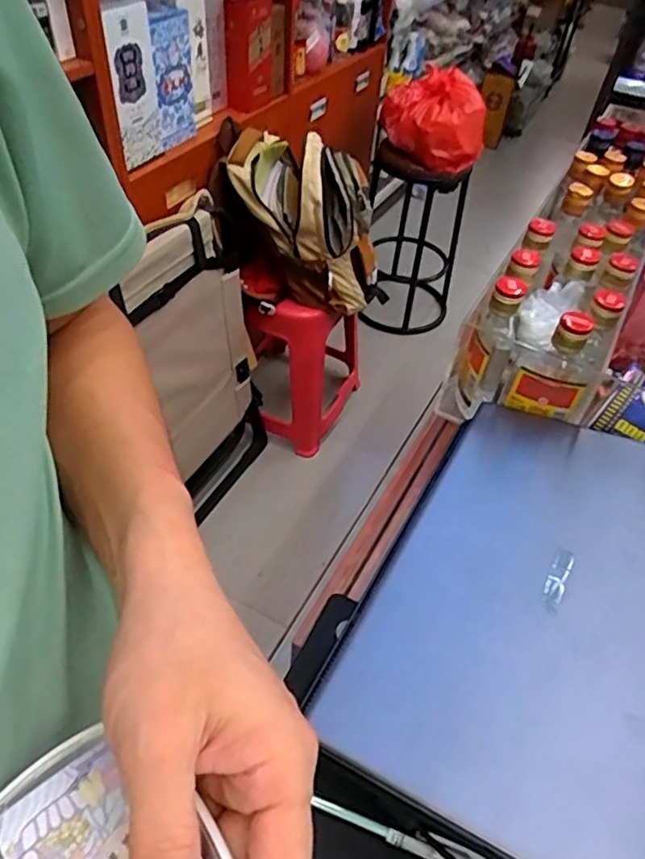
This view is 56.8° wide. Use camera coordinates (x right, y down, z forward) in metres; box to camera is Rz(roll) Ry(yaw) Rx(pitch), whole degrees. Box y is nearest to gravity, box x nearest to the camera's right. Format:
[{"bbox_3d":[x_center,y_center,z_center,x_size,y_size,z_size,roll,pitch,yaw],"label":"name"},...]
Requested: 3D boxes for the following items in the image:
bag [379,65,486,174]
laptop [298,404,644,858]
[{"bbox_3d":[0.286,-0.807,1.542,0.159,0.194,0.271,-17,51,-20],"label":"bag"},{"bbox_3d":[0.168,0.118,0.434,0.236,0.021,0.350,18,45,24],"label":"laptop"}]

